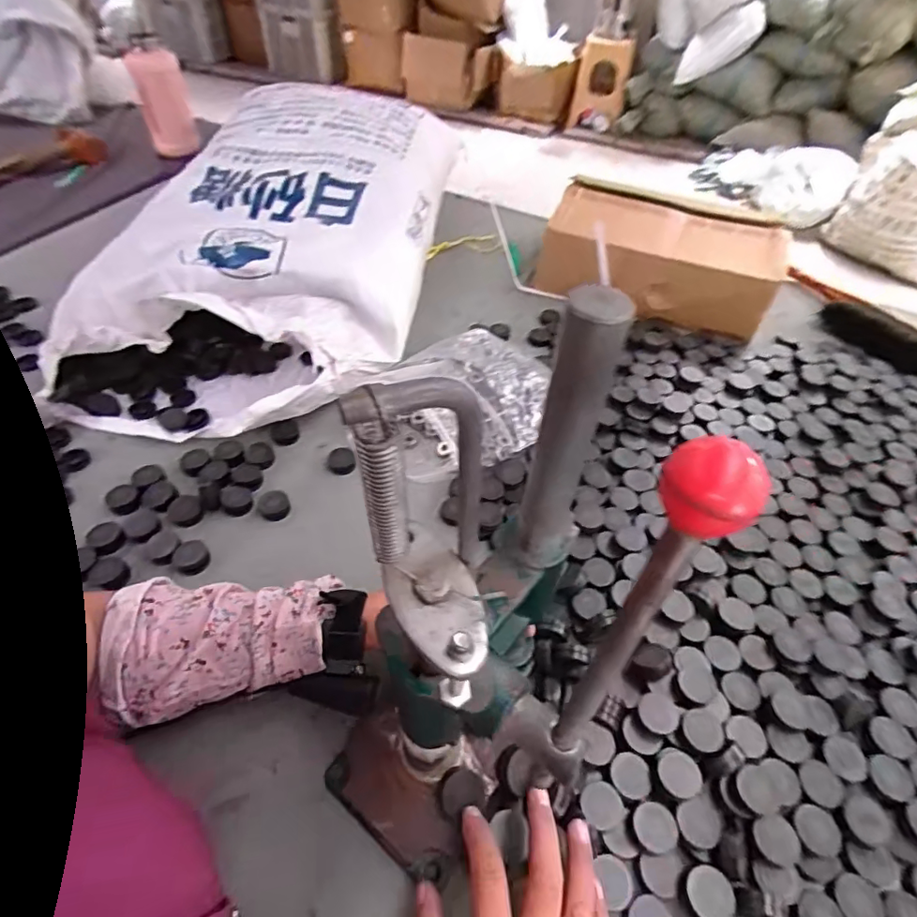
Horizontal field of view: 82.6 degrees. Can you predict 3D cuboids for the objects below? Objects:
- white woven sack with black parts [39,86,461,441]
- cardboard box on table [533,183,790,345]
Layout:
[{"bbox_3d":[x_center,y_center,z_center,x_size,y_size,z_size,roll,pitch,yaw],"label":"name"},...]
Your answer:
[{"bbox_3d":[-0.282,-0.381,0.852,0.447,0.184,0.811,8,50,4],"label":"white woven sack with black parts"},{"bbox_3d":[0.316,-0.311,0.847,0.364,0.123,0.165,16,51,11],"label":"cardboard box on table"}]

